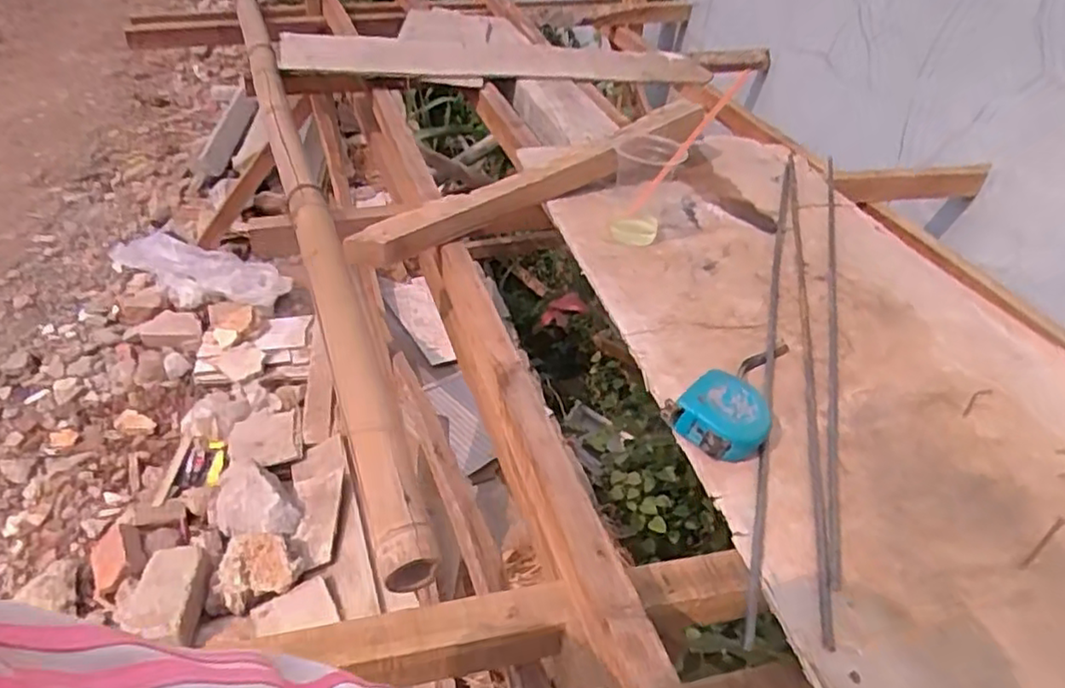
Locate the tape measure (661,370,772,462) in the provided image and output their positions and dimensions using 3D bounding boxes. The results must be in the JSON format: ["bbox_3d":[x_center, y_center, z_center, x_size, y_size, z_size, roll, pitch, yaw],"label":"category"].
[{"bbox_3d":[0.170,0.063,0.599,0.080,0.040,0.076,2,40,-2],"label":"tape measure"}]

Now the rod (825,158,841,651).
[{"bbox_3d":[0.348,-0.033,0.778,0.017,0.012,0.852,15,41,12],"label":"rod"}]

